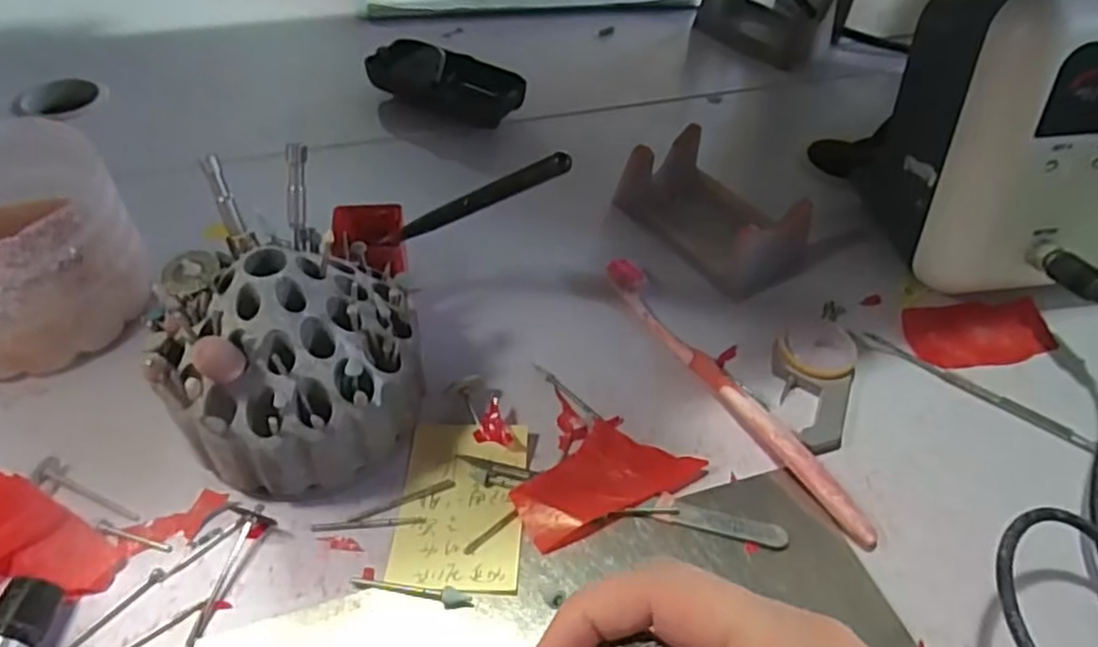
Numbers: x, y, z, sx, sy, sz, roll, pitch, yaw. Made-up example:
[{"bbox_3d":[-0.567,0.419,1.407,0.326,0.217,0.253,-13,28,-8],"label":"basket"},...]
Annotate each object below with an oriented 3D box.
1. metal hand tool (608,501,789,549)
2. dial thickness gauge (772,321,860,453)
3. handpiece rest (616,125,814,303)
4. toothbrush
[{"bbox_3d":[0.062,0.081,0.287,0.070,0.004,0.012,11,48,5],"label":"metal hand tool"},{"bbox_3d":[0.133,0.029,0.337,0.037,0.013,0.071,4,47,-2],"label":"dial thickness gauge"},{"bbox_3d":[0.094,-0.065,0.401,0.062,0.041,0.105,-27,55,-26],"label":"handpiece rest"},{"bbox_3d":[0.085,0.030,0.331,0.017,0.015,0.178,-25,54,-25],"label":"toothbrush"}]

